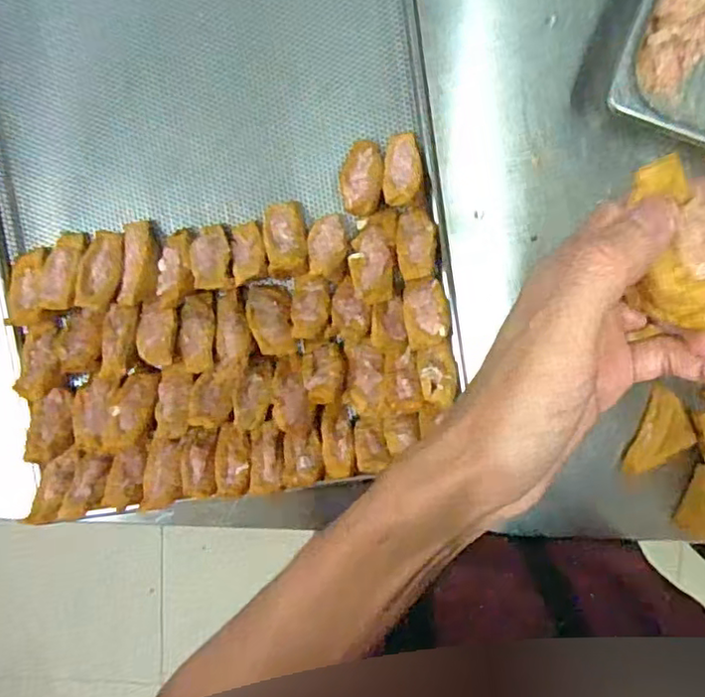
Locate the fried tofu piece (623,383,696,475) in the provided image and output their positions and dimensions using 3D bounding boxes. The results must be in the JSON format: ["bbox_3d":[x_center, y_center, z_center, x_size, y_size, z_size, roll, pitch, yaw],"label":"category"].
[{"bbox_3d":[0.288,0.082,0.581,0.040,0.029,0.084,20,96,-1],"label":"fried tofu piece"}]

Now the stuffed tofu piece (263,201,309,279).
[{"bbox_3d":[-0.060,-0.097,0.555,0.036,0.094,0.020,-12,139,2],"label":"stuffed tofu piece"}]

